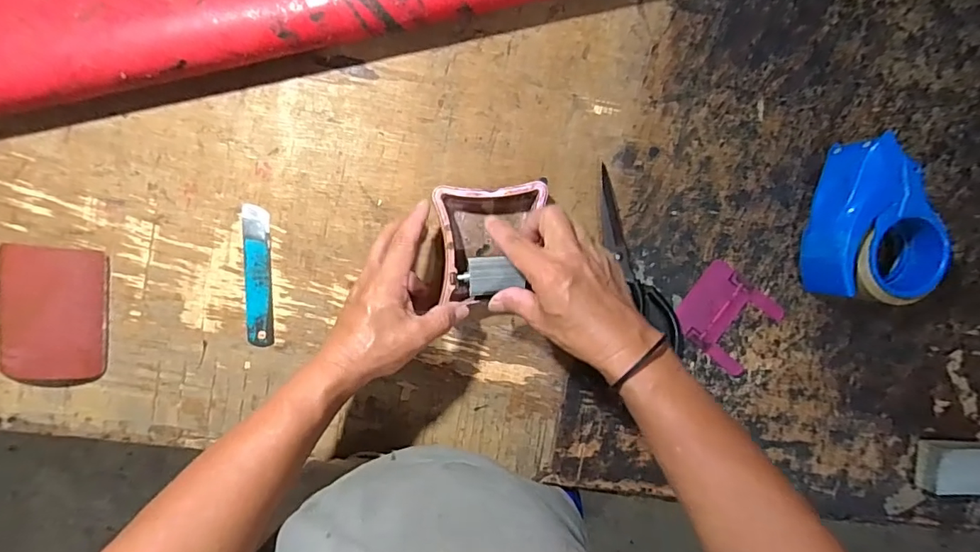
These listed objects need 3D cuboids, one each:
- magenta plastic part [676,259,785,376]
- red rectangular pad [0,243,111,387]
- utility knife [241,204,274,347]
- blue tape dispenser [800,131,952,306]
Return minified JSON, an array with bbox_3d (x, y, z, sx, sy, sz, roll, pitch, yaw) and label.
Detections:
[{"bbox_3d":[0.246,0.043,0.517,0.096,0.004,0.084,39,90,-8],"label":"magenta plastic part"},{"bbox_3d":[-0.387,0.037,0.445,0.086,0.005,0.123,6,95,-7],"label":"red rectangular pad"},{"bbox_3d":[-0.217,0.001,0.468,0.024,0.004,0.130,-1,95,-6],"label":"utility knife"},{"bbox_3d":[0.381,-0.049,0.492,0.105,0.064,0.146,9,94,-7],"label":"blue tape dispenser"}]

